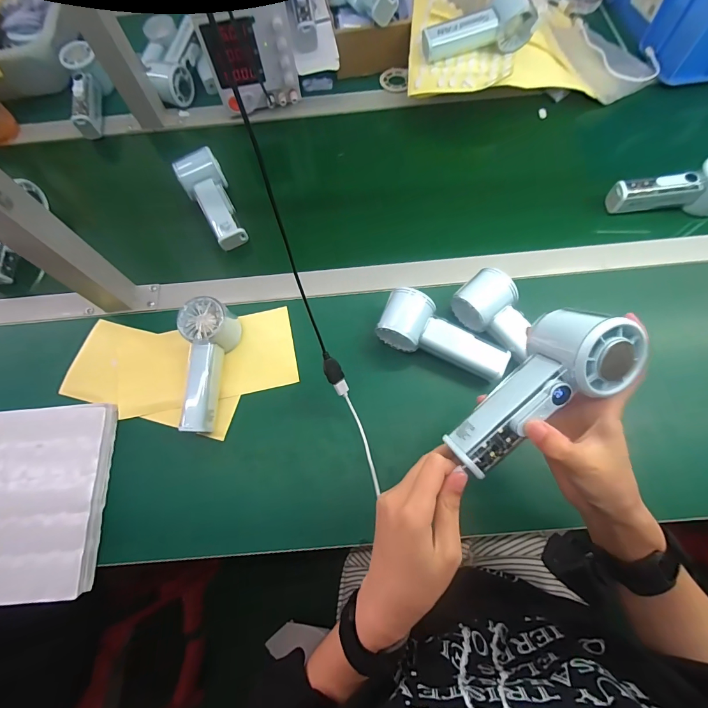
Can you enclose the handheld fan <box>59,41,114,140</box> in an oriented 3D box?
[{"bbox_3d":[-0.443,-0.443,0.598,0.055,0.055,0.161,-18,69,-5],"label":"handheld fan"}]

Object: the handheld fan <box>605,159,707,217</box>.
[{"bbox_3d":[0.427,-0.214,0.477,0.144,0.067,0.054,-8,69,-1],"label":"handheld fan"}]

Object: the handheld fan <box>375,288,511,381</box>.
[{"bbox_3d":[0.100,-0.015,0.412,0.150,0.047,0.061,30,73,13],"label":"handheld fan"}]

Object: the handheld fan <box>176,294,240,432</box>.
[{"bbox_3d":[-0.172,0.013,0.423,0.053,0.062,0.151,1,83,2],"label":"handheld fan"}]

